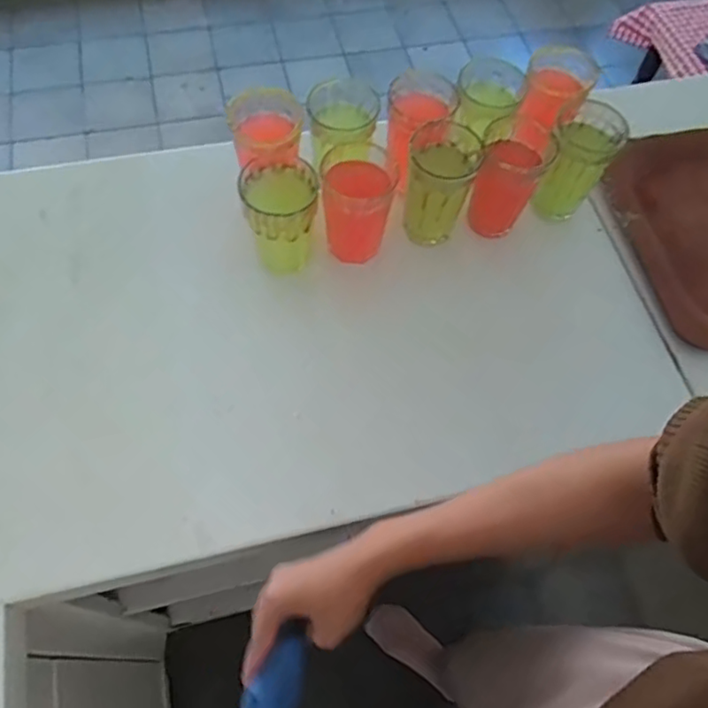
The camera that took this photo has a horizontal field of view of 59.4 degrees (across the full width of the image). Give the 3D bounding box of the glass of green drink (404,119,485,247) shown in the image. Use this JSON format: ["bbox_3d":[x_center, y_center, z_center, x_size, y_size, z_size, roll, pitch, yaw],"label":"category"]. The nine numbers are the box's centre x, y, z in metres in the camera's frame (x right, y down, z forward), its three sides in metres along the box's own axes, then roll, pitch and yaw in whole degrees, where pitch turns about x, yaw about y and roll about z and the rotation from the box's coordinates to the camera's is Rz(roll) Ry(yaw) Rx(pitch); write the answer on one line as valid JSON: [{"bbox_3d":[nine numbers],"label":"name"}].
[{"bbox_3d":[0.094,-0.190,0.702,0.072,0.121,0.083,25,64,9],"label":"glass of green drink"}]

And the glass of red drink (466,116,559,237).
[{"bbox_3d":[0.173,-0.199,0.716,0.074,0.119,0.088,29,65,11],"label":"glass of red drink"}]

